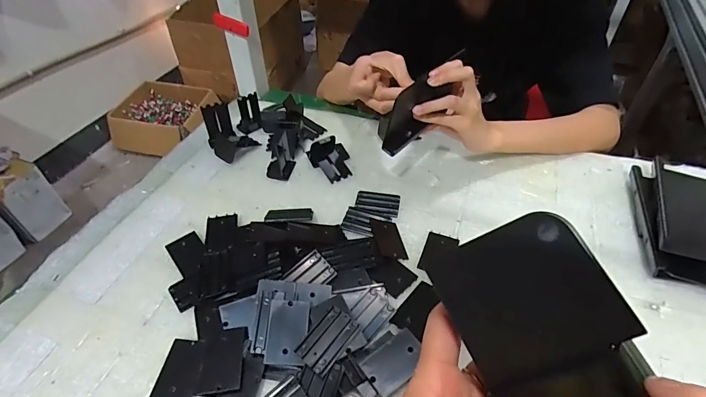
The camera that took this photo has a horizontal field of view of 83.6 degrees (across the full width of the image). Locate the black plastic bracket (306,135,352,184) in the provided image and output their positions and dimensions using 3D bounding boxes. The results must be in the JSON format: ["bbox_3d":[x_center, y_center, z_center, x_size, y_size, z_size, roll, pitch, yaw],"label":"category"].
[{"bbox_3d":[-0.027,-0.058,0.542,0.054,0.035,0.062,-21,50,-18],"label":"black plastic bracket"}]

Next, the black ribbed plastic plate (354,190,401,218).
[{"bbox_3d":[0.032,0.006,0.499,0.055,0.004,0.040,10,48,10],"label":"black ribbed plastic plate"}]

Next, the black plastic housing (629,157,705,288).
[{"bbox_3d":[0.376,0.024,0.443,0.095,0.043,0.168,14,49,13],"label":"black plastic housing"}]

